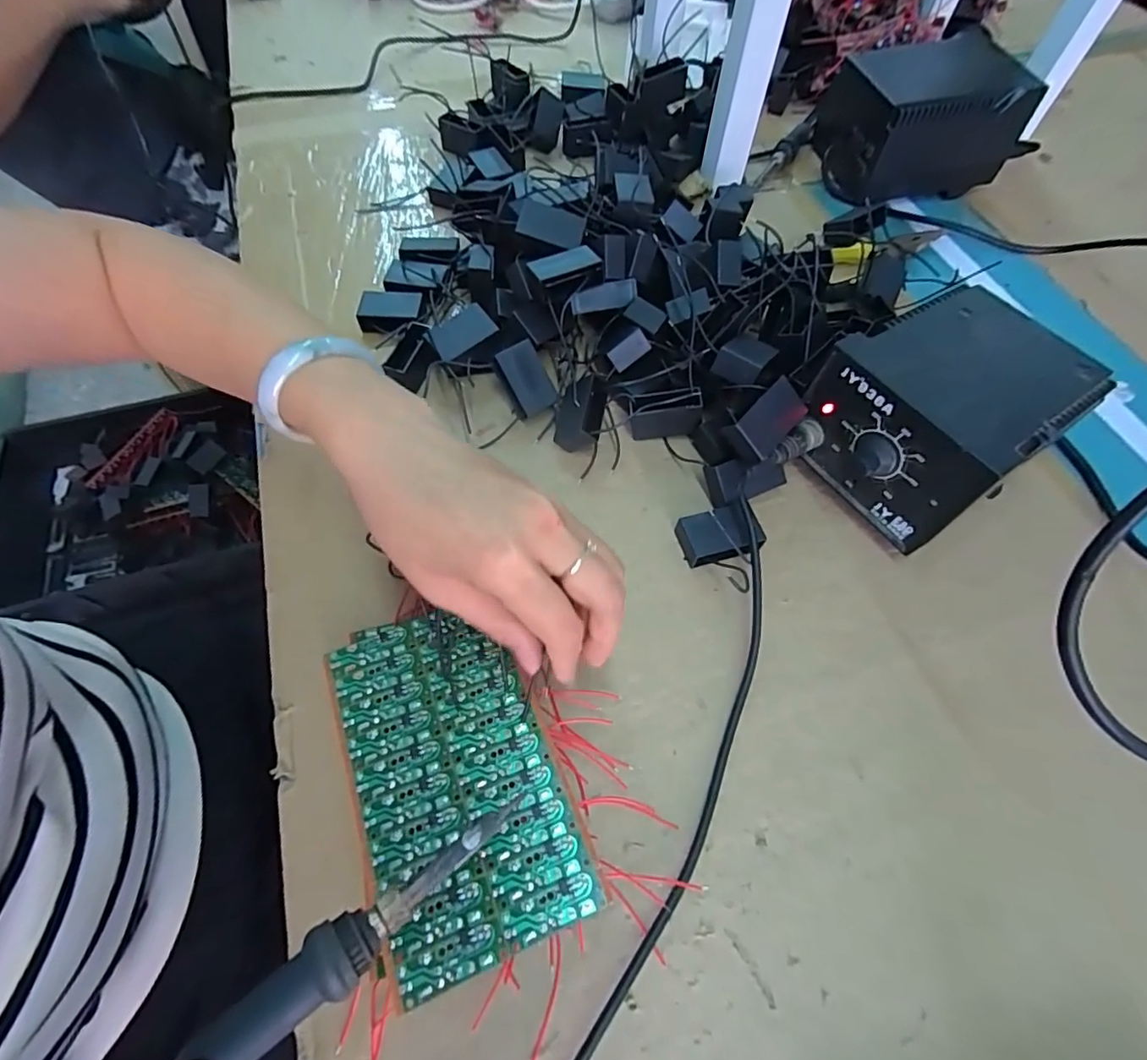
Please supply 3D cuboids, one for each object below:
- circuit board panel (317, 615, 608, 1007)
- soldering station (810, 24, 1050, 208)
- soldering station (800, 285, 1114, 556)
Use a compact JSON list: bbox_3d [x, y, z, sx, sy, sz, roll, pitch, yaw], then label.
[{"bbox_3d":[-0.058,0.113,0.262,0.091,0.006,0.158,-21,64,-13],"label":"circuit board panel"},{"bbox_3d":[0.337,-0.398,0.525,0.162,0.088,0.122,-11,62,-7],"label":"soldering station"},{"bbox_3d":[0.229,-0.075,0.347,0.143,0.091,0.115,-32,67,-18],"label":"soldering station"}]

